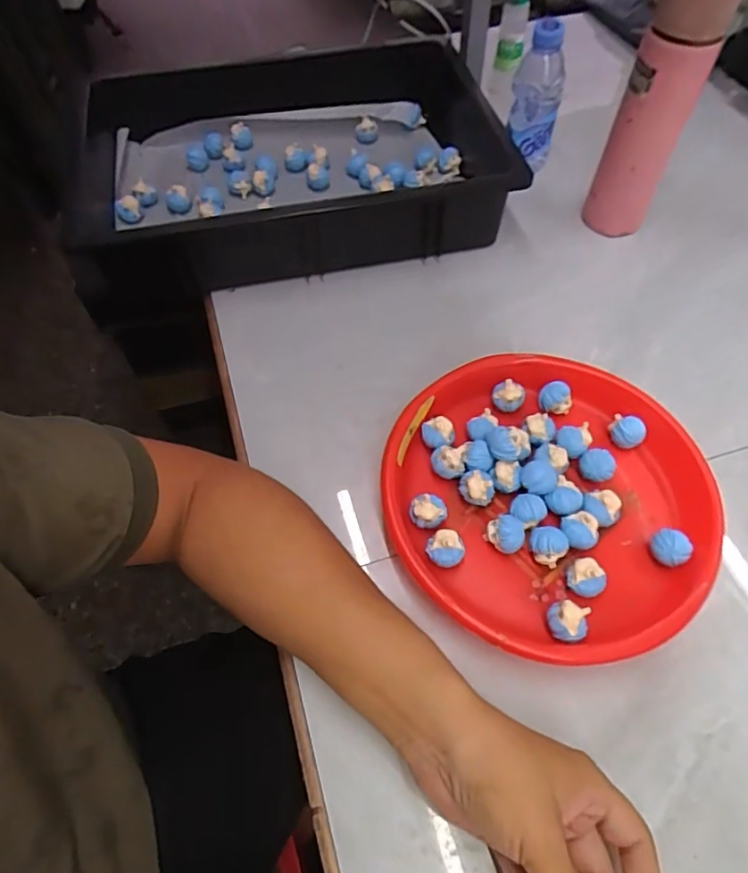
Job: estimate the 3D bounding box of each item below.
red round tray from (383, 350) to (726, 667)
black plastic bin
[{"bbox_3d":[0.138,0.045,0.443,0.242,0.042,0.253,-1,57,1],"label":"red round tray"},{"bbox_3d":[-0.087,-0.323,0.659,0.499,0.109,0.332,-10,57,-5],"label":"black plastic bin"}]

